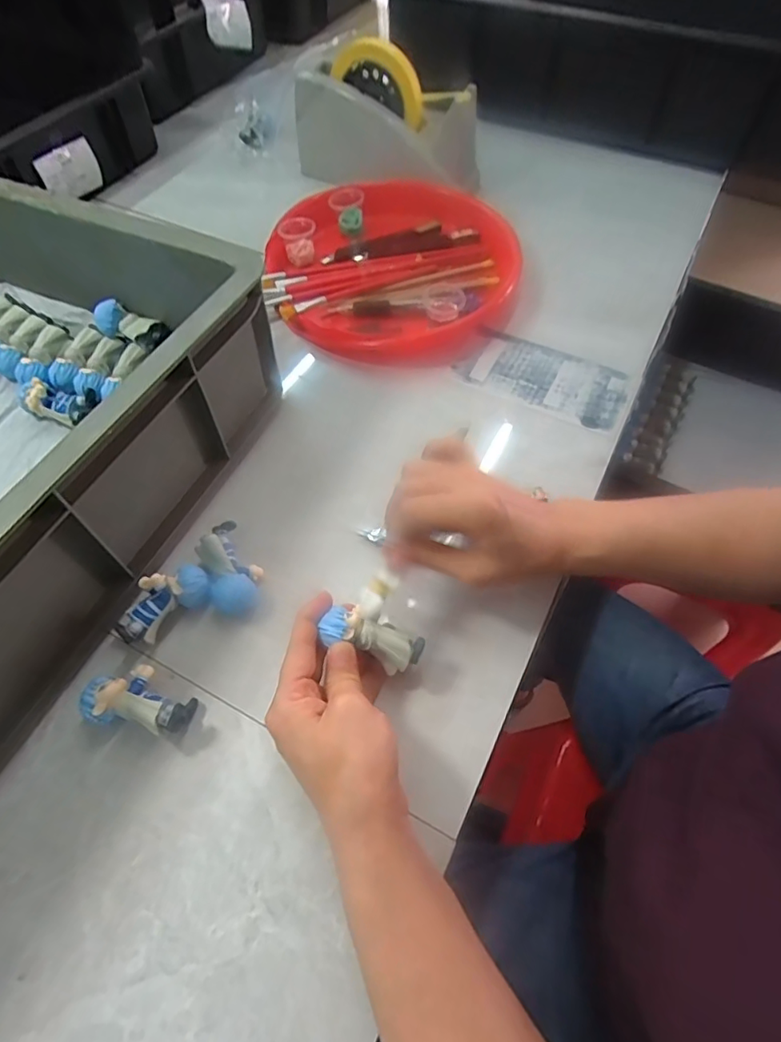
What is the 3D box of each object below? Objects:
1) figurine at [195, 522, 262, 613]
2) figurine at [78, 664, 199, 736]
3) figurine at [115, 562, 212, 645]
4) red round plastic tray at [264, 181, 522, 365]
[{"bbox_3d":[-0.109,0.035,0.370,0.034,0.029,0.064,-22,60,-12],"label":"figurine"},{"bbox_3d":[-0.148,0.106,0.320,0.058,0.030,0.034,8,58,7],"label":"figurine"},{"bbox_3d":[-0.146,0.054,0.349,0.062,0.036,0.027,-38,64,-20],"label":"figurine"},{"bbox_3d":[0.000,-0.258,0.539,0.240,0.039,0.243,0,58,0],"label":"red round plastic tray"}]

